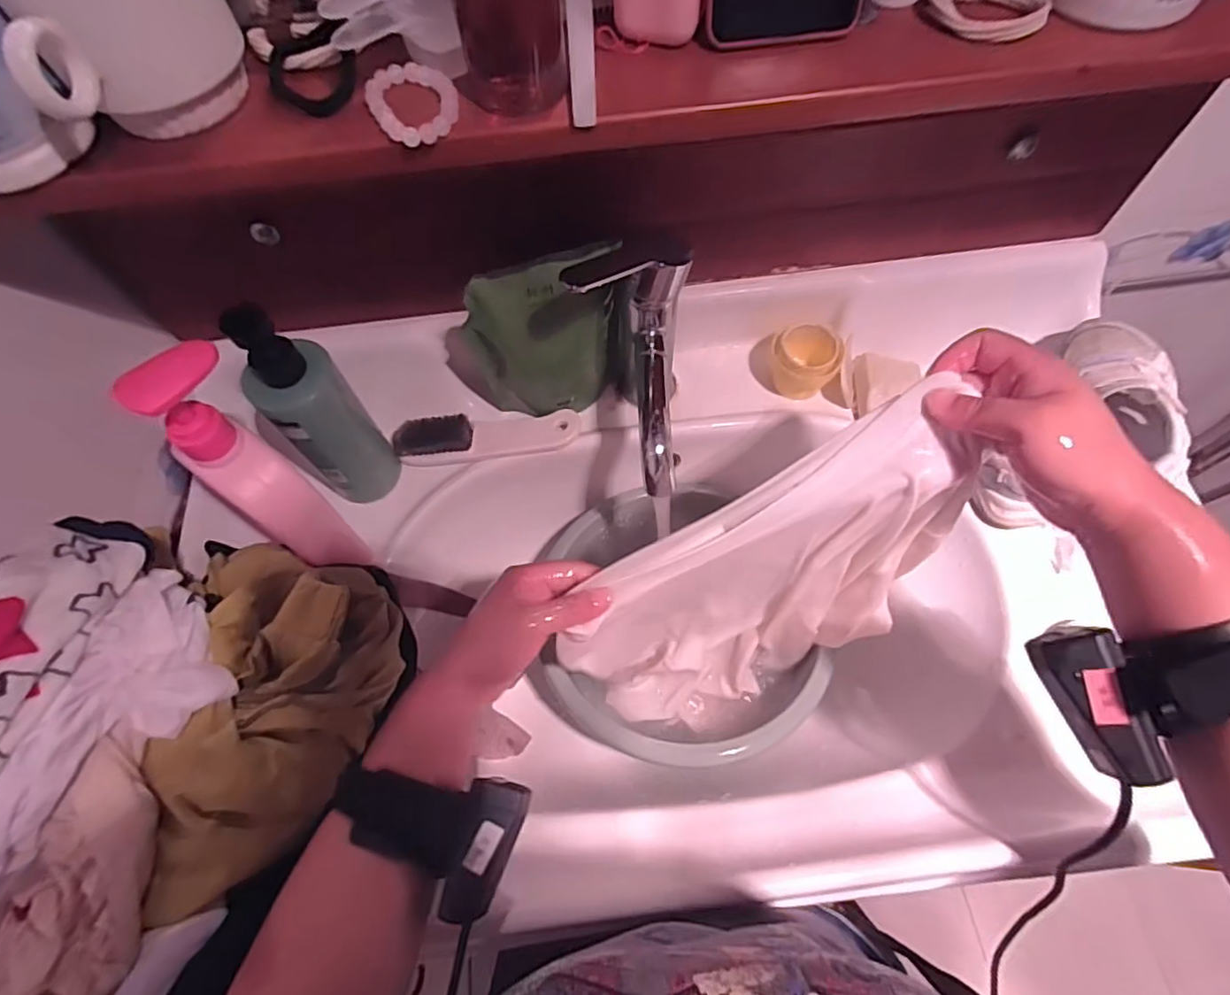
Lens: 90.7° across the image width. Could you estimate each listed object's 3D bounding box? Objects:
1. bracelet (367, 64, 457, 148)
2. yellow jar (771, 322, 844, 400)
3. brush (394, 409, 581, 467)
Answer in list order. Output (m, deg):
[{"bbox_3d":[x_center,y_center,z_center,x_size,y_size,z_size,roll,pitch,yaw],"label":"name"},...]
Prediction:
[{"bbox_3d":[-0.095,-0.188,0.289,0.040,0.007,0.052,-22,65,-8],"label":"bracelet"},{"bbox_3d":[0.168,-0.122,0.545,0.060,0.053,0.062,17,66,10],"label":"yellow jar"},{"bbox_3d":[-0.117,-0.058,0.553,0.165,0.028,0.038,-10,64,-2],"label":"brush"}]

